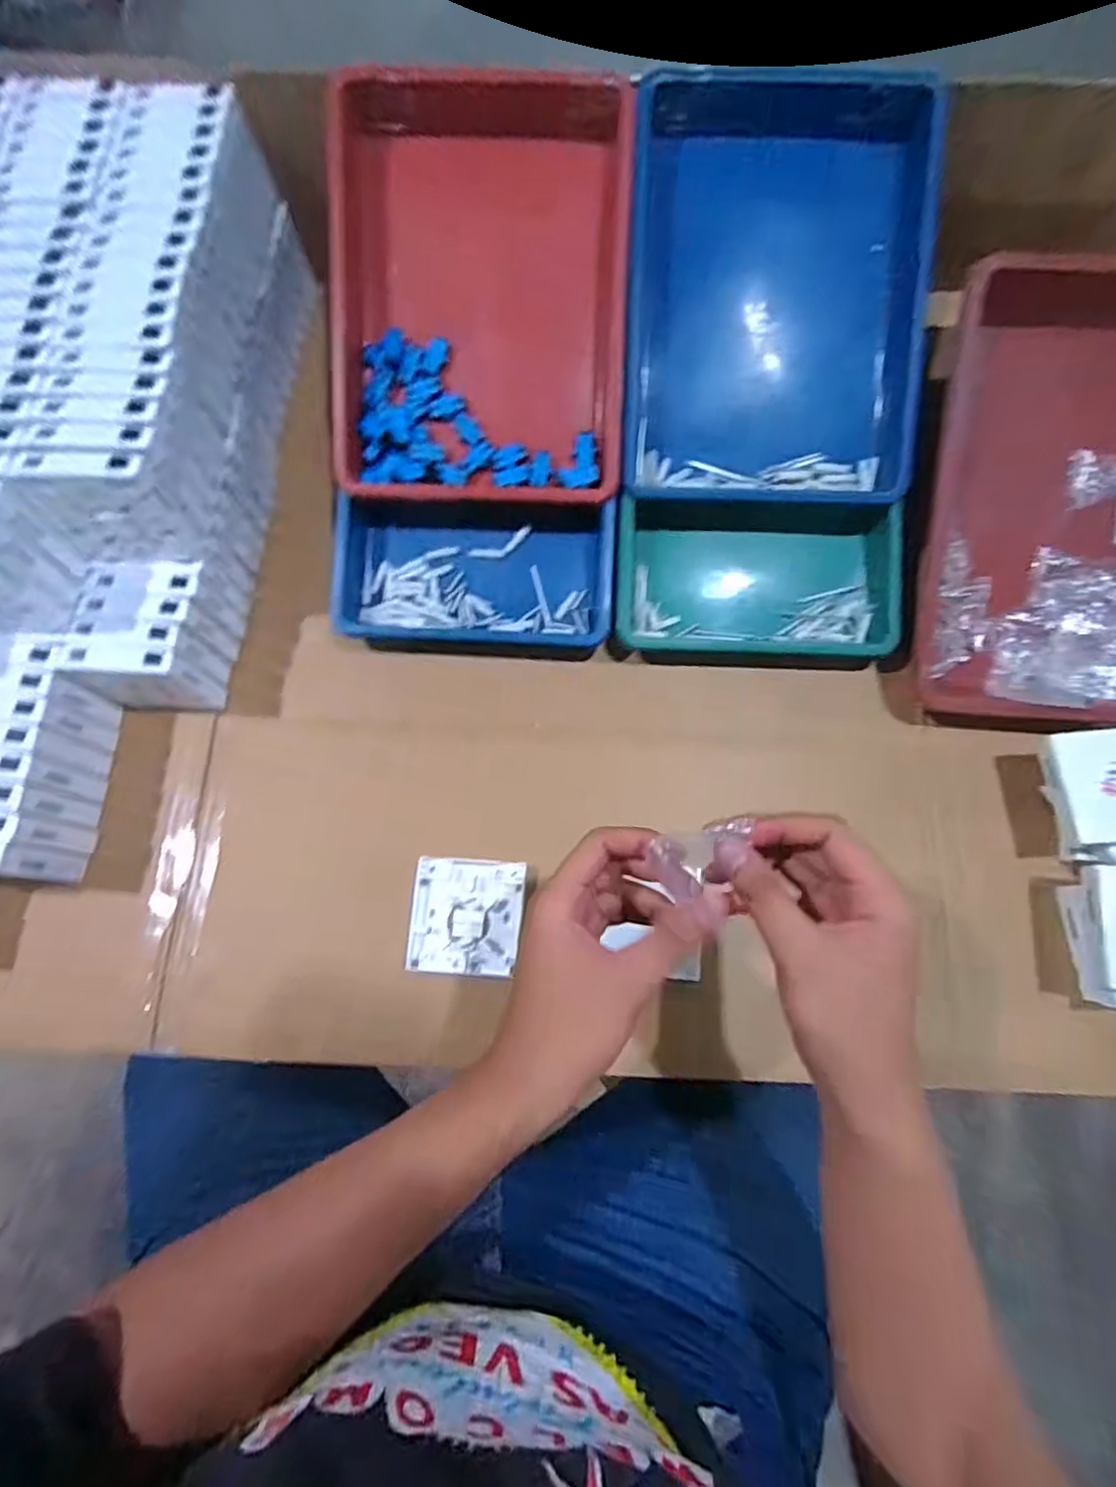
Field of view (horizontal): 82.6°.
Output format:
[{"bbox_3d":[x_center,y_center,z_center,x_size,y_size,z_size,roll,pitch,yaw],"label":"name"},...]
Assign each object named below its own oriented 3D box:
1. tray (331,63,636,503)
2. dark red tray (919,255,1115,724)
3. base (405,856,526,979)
[{"bbox_3d":[-0.065,-0.370,0.534,0.240,0.047,0.321,2,100,1],"label":"tray"},{"bbox_3d":[0.438,-0.203,0.520,0.256,0.082,0.371,2,94,4],"label":"dark red tray"},{"bbox_3d":[-0.072,0.137,0.507,0.085,0.010,0.088,5,75,1],"label":"base"}]

